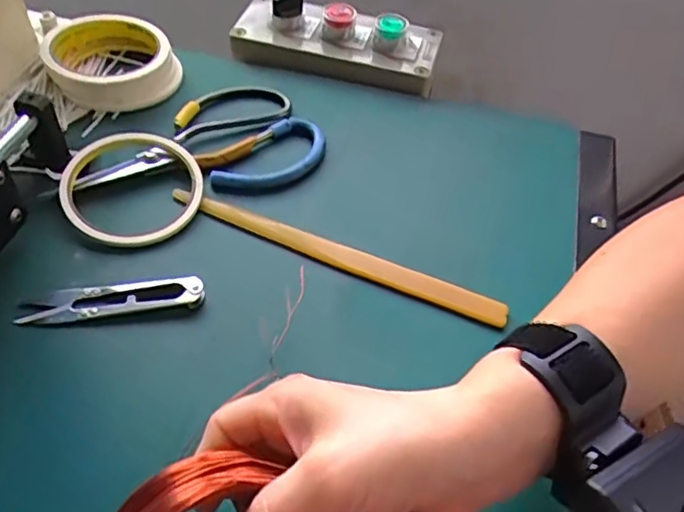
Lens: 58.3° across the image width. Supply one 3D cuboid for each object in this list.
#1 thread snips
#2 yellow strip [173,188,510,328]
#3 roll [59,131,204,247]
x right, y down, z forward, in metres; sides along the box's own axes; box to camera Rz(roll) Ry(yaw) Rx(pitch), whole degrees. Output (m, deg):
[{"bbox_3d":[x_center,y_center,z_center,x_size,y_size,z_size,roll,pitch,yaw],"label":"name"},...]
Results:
[{"bbox_3d":[-0.133,0.026,0.356,0.102,0.016,0.024,-2,51,-7],"label":"thread snips"},{"bbox_3d":[-0.006,-0.004,0.388,0.224,0.005,0.016,21,52,12],"label":"yellow strip"},{"bbox_3d":[-0.137,-0.047,0.401,0.088,0.018,0.084,3,50,-3],"label":"roll"}]

